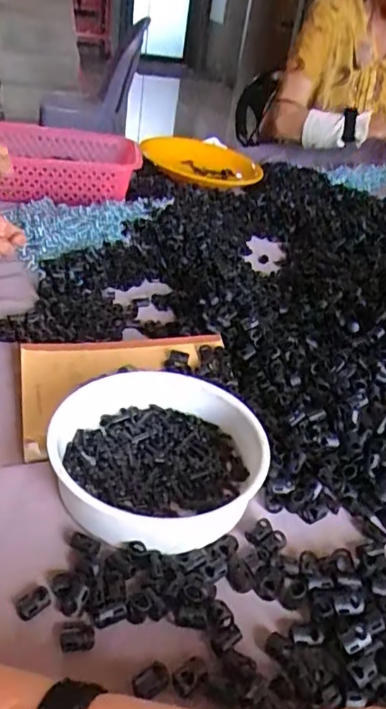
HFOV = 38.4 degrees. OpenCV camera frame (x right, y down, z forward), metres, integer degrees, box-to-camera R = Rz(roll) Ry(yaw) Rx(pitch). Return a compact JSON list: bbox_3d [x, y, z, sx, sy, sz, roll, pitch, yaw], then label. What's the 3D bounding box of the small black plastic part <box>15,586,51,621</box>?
[{"bbox_3d":[-0.099,0.154,0.343,0.020,0.007,0.015,-16,43,-32],"label":"small black plastic part"}]

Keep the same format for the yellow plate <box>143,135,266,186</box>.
[{"bbox_3d":[0.008,-0.387,1.093,0.198,0.028,0.249,-12,41,-28],"label":"yellow plate"}]

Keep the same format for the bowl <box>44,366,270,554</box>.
[{"bbox_3d":[-0.023,0.077,0.435,0.165,0.045,0.153,7,35,-5],"label":"bowl"}]

